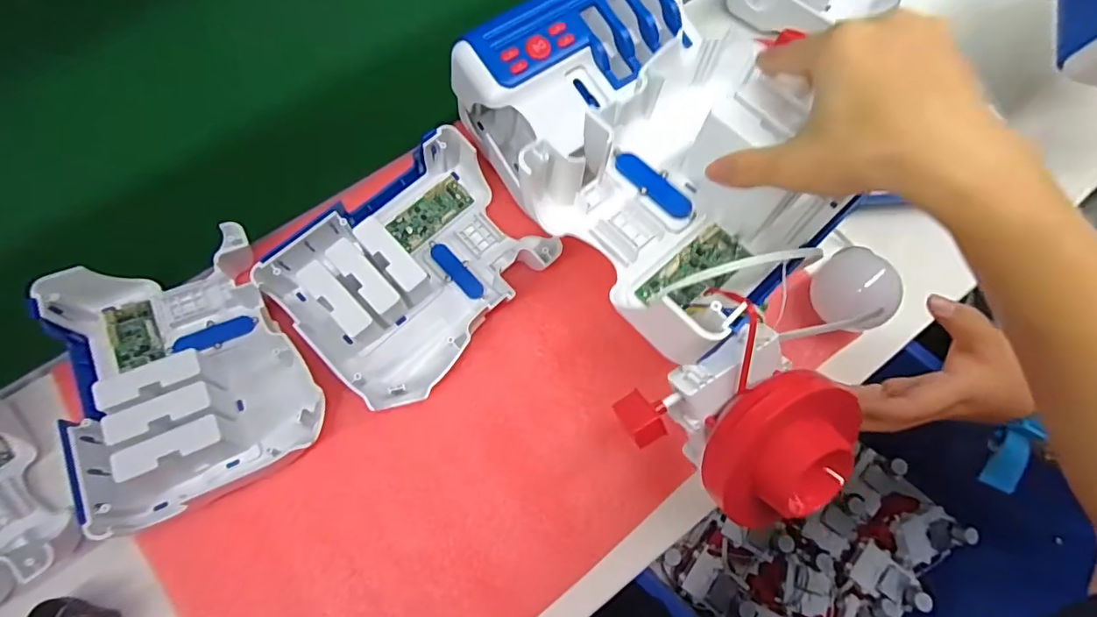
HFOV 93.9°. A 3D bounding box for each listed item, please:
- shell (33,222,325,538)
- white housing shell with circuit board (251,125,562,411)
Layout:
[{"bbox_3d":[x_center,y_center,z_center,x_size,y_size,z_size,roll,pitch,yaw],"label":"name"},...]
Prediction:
[{"bbox_3d":[-0.257,0.039,0.362,0.142,0.073,0.187,-30,76,-9],"label":"shell"},{"bbox_3d":[-0.097,-0.034,0.384,0.137,0.066,0.187,41,77,11],"label":"white housing shell with circuit board"}]

